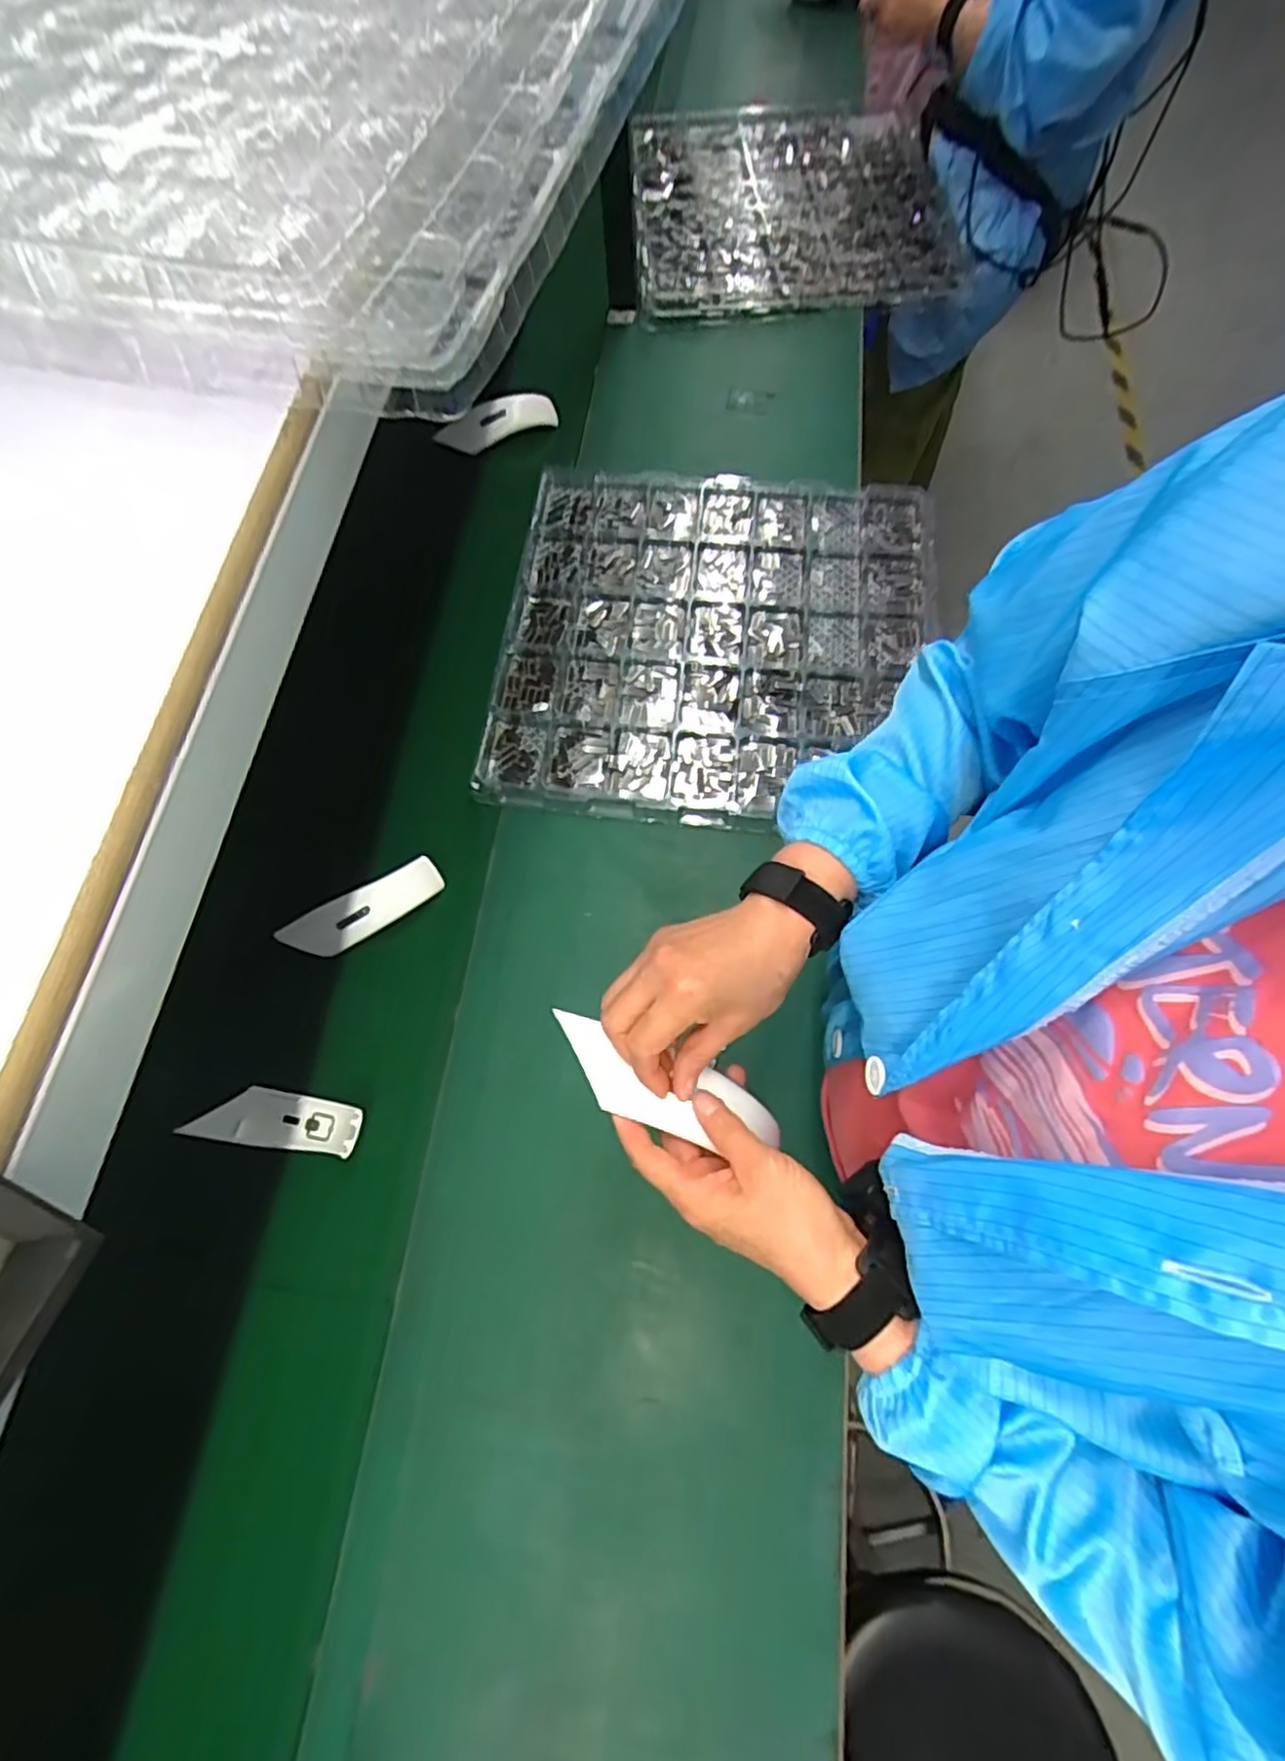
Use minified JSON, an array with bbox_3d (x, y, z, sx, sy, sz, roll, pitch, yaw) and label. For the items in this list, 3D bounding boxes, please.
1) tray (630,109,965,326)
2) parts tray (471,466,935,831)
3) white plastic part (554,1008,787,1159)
[{"bbox_3d":[0.236,-1.087,1.108,0.486,0.033,0.477,-4,78,3],"label":"tray"},{"bbox_3d":[0.086,-0.294,0.836,0.494,0.035,0.504,7,70,4],"label":"parts tray"},{"bbox_3d":[0.014,0.128,0.423,0.152,0.021,0.044,21,71,1],"label":"white plastic part"}]

